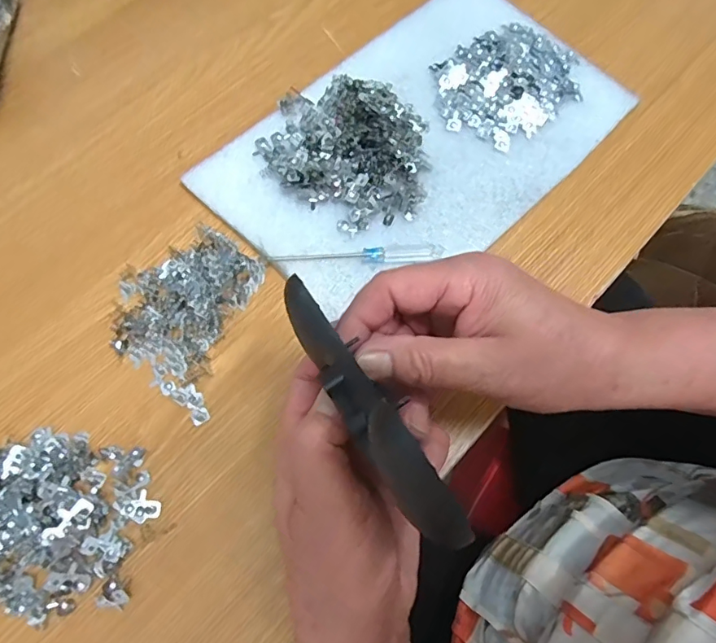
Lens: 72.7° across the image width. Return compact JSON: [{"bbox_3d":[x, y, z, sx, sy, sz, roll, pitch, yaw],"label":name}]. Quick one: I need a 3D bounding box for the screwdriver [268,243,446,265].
[{"bbox_3d":[-0.001,-0.043,0.327,0.115,0.007,0.014,-4,71,-3],"label":"screwdriver"}]

